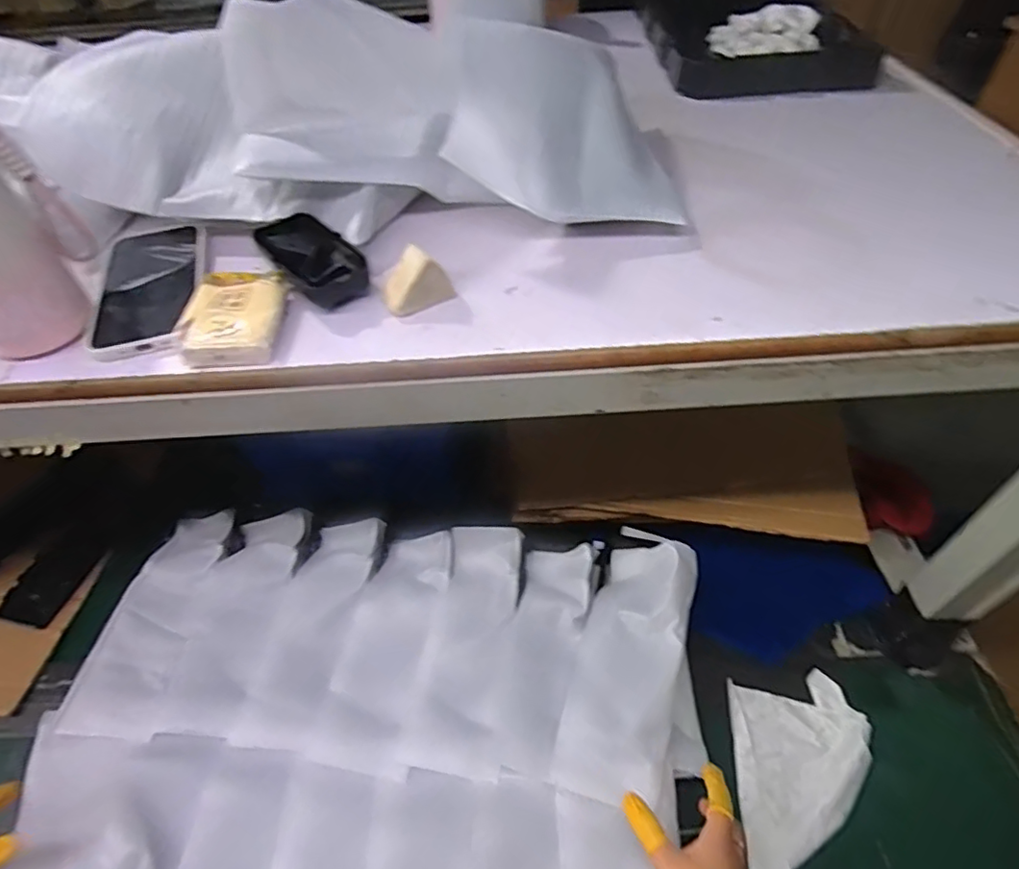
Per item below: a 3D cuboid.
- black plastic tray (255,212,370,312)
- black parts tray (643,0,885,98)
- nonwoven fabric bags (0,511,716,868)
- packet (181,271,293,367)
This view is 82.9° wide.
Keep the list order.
[{"bbox_3d":[-0.146,-0.131,0.428,0.049,0.026,0.101,-32,53,-23],"label":"black plastic tray"},{"bbox_3d":[0.308,-0.490,0.725,0.226,0.035,0.256,2,48,5],"label":"black parts tray"},{"bbox_3d":[-0.119,0.289,0.531,0.591,0.074,0.435,0,48,5],"label":"nonwoven fabric bags"},{"bbox_3d":[-0.183,-0.080,0.387,0.054,0.028,0.072,-3,48,1],"label":"packet"}]

